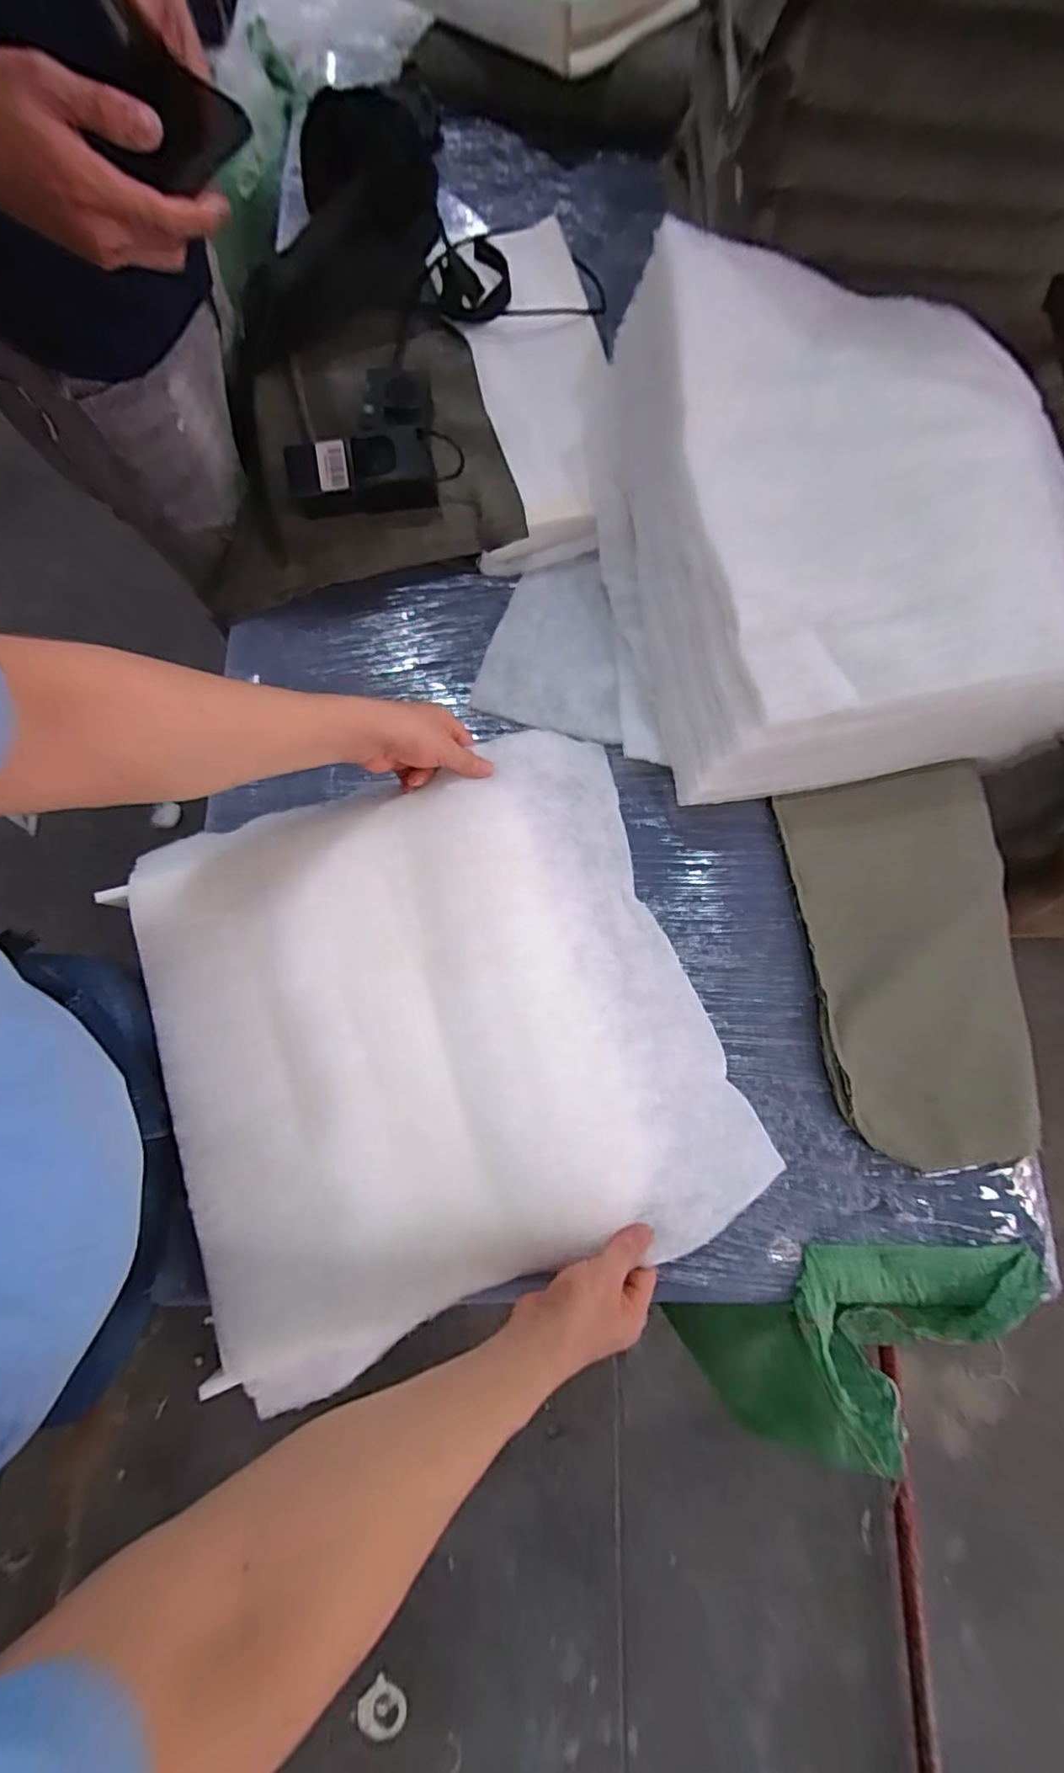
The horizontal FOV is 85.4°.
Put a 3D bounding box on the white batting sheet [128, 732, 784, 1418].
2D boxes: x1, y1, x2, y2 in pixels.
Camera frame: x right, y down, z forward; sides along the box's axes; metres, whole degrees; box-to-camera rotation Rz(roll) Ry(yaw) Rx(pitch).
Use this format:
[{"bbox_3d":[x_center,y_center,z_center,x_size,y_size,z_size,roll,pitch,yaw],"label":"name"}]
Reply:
[{"bbox_3d":[-0.082,0.133,0.559,0.499,0.072,0.492,-18,78,-4],"label":"white batting sheet"}]

